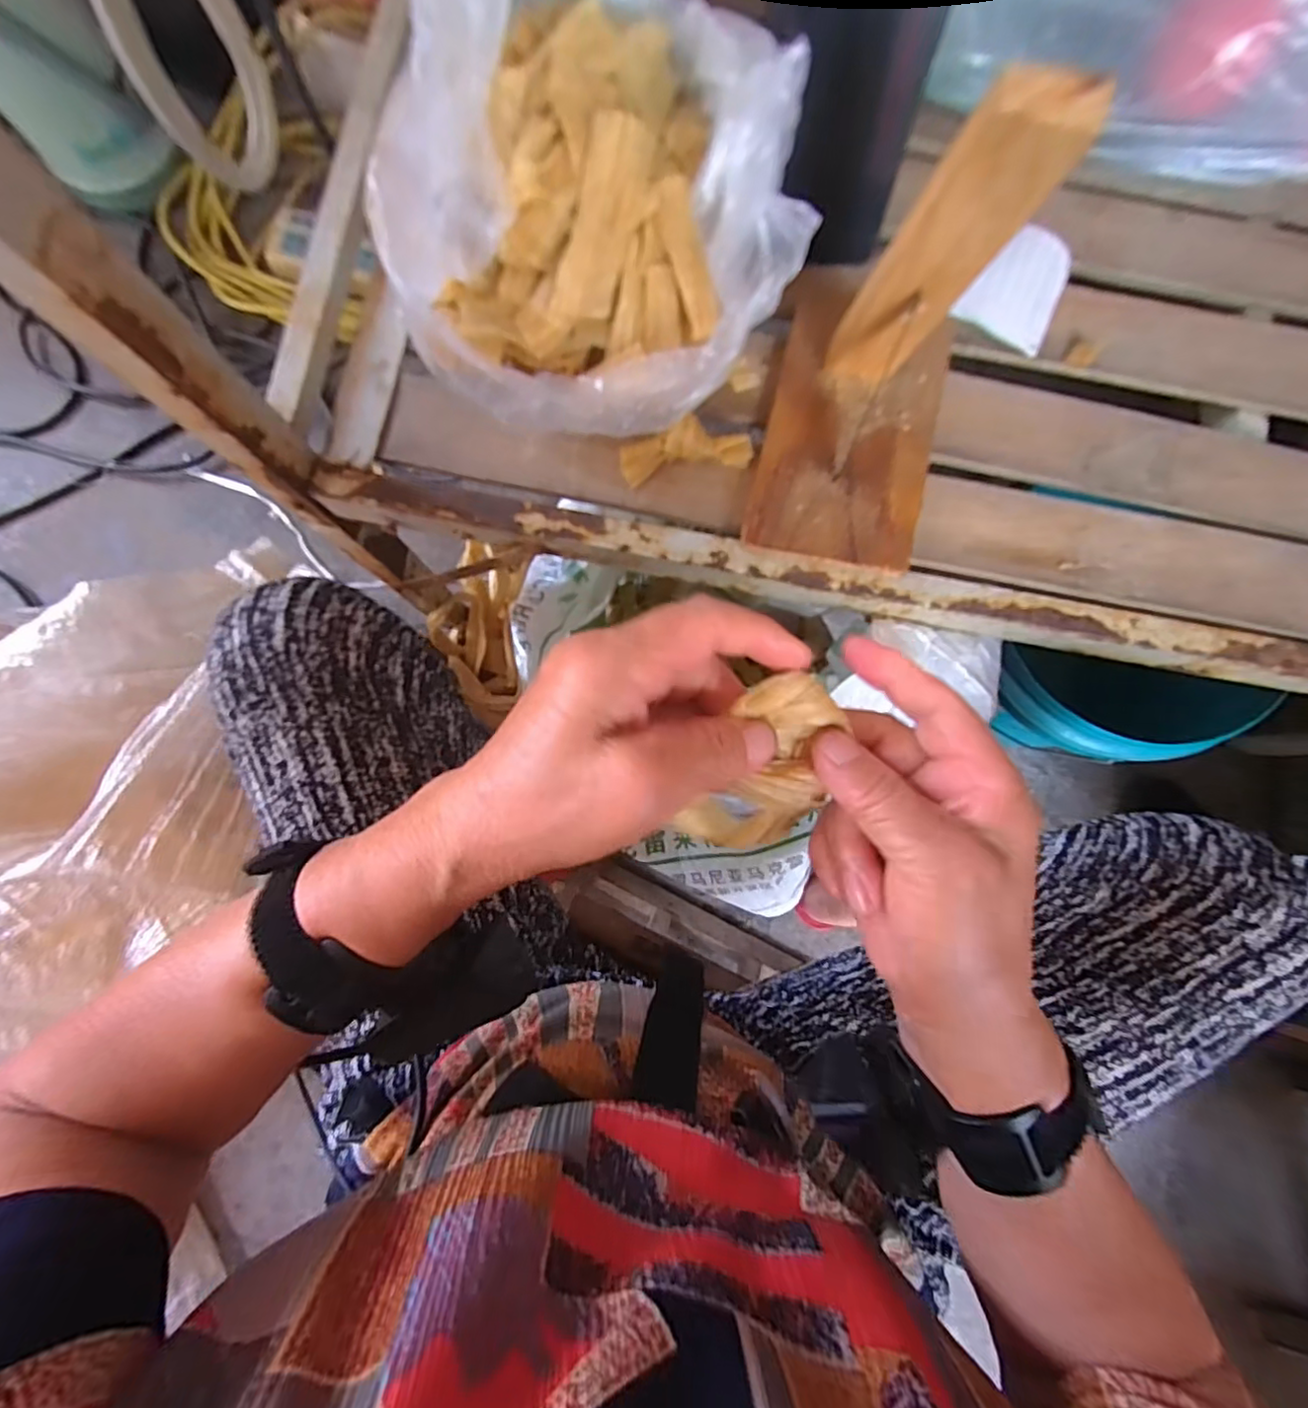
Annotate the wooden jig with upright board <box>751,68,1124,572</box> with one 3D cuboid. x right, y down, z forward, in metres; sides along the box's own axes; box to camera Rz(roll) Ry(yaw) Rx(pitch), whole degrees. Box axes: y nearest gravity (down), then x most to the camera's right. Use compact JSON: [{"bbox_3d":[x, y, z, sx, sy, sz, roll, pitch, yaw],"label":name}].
[{"bbox_3d":[0.125,-0.183,0.303,0.100,0.181,0.171,13,82,0],"label":"wooden jig with upright board"}]

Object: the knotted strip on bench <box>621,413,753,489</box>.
[{"bbox_3d":[0.020,-0.155,0.374,0.079,0.031,0.022,-10,82,-3],"label":"knotted strip on bench"}]

